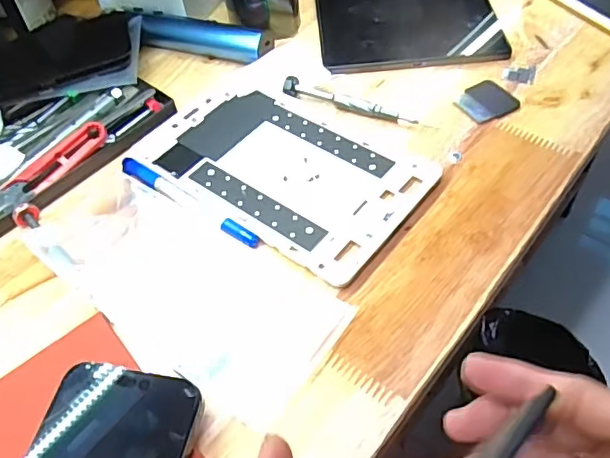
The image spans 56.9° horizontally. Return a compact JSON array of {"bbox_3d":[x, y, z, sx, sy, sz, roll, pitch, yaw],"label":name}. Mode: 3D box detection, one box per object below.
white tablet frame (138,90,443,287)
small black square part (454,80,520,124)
[{"bbox_3d":[-0.018,-0.043,0.413,0.199,0.006,0.117,27,59,24],"label":"white tablet frame"},{"bbox_3d":[0.144,-0.102,0.447,0.045,0.004,0.041,-31,55,-18],"label":"small black square part"}]

